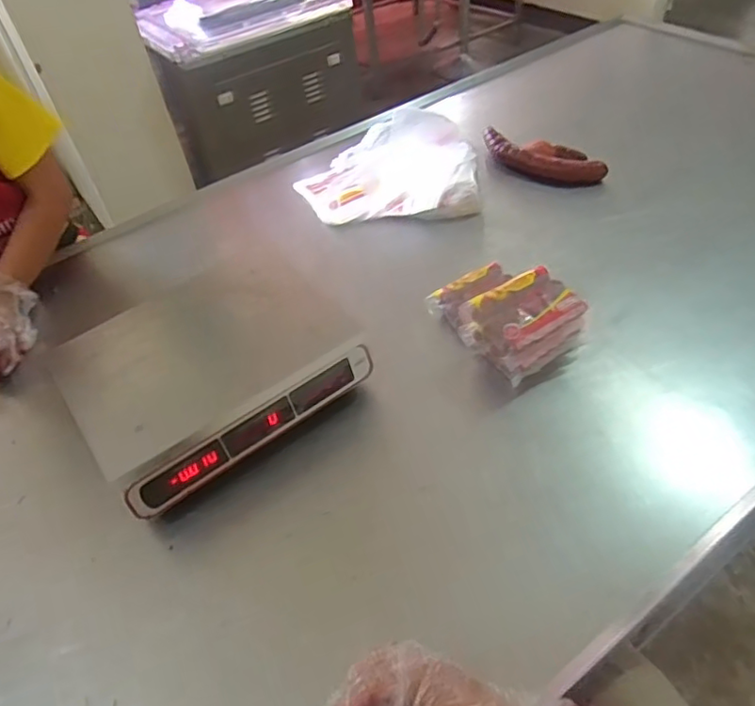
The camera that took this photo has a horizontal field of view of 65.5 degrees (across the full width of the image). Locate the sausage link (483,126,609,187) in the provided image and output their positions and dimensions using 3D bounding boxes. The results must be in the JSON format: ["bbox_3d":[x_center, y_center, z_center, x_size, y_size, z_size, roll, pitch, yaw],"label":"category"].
[{"bbox_3d":[0.313,-0.376,1.151,0.257,0.048,0.084,25,55,25],"label":"sausage link"}]

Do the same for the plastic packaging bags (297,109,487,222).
[{"bbox_3d":[0.014,-0.347,1.101,0.342,0.135,0.190,-6,46,1],"label":"plastic packaging bags"}]

